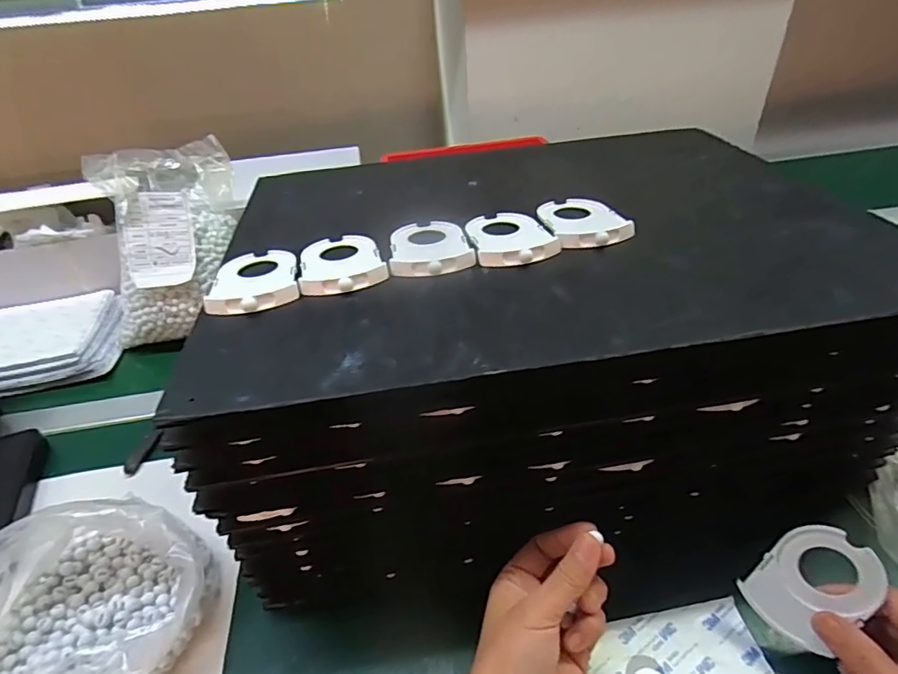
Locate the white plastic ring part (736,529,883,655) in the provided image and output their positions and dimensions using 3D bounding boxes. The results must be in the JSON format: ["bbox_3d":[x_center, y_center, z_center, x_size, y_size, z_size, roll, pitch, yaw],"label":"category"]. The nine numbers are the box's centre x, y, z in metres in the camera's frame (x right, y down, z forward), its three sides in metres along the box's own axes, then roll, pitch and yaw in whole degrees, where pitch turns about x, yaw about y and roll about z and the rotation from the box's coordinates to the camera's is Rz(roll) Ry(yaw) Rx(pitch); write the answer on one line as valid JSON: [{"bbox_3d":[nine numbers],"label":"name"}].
[{"bbox_3d":[0.221,0.151,0.312,0.053,0.074,0.007,36,21,34],"label":"white plastic ring part"}]

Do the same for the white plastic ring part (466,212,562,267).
[{"bbox_3d":[0.042,-0.077,0.381,0.058,0.007,0.078,-14,39,-12],"label":"white plastic ring part"}]

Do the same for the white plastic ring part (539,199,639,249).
[{"bbox_3d":[0.101,-0.090,0.398,0.057,0.015,0.080,-12,38,-10],"label":"white plastic ring part"}]

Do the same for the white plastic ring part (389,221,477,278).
[{"bbox_3d":[-0.015,-0.069,0.379,0.058,0.009,0.081,-8,38,-5],"label":"white plastic ring part"}]

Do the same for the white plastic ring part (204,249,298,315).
[{"bbox_3d":[-0.135,-0.042,0.357,0.058,0.010,0.080,-11,38,-9],"label":"white plastic ring part"}]

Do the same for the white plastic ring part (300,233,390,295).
[{"bbox_3d":[-0.079,-0.056,0.369,0.058,0.009,0.081,-14,39,-12],"label":"white plastic ring part"}]

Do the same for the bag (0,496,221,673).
[{"bbox_3d":[-0.257,0.188,0.346,0.148,0.077,0.149,12,40,20],"label":"bag"}]

